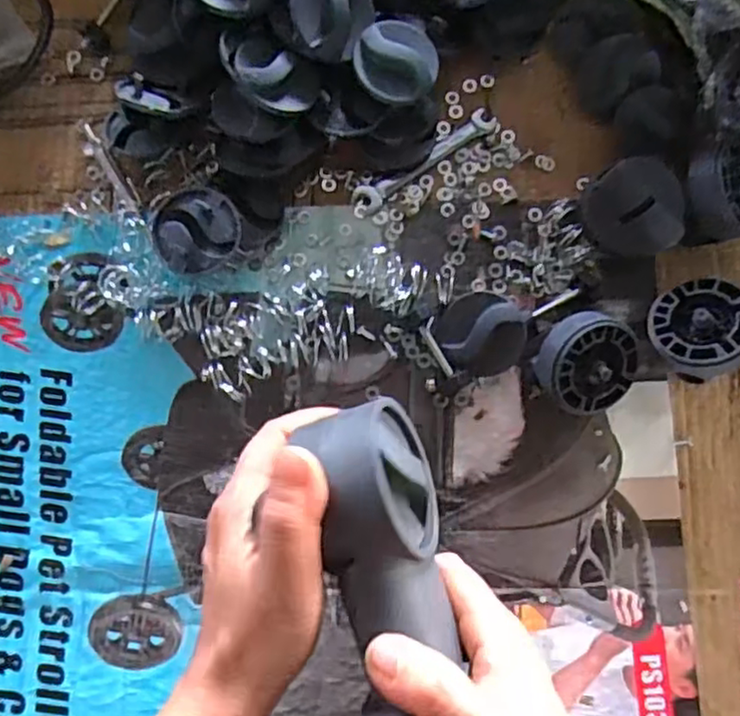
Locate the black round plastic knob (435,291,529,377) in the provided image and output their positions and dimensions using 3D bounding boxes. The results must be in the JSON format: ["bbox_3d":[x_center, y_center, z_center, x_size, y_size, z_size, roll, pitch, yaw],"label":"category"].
[{"bbox_3d":[0.075,-0.017,0.455,0.054,0.028,0.057,0,83,-1],"label":"black round plastic knob"}]

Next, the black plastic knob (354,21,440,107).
[{"bbox_3d":[0.019,-0.197,0.449,0.054,0.014,0.054,0,84,-2],"label":"black plastic knob"}]

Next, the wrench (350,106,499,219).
[{"bbox_3d":[0.039,-0.141,0.484,0.117,0.004,0.020,-36,85,-6],"label":"wrench"}]

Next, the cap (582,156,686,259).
[{"bbox_3d":[0.176,-0.099,0.453,0.061,0.008,0.064,11,118,20],"label":"cap"}]

